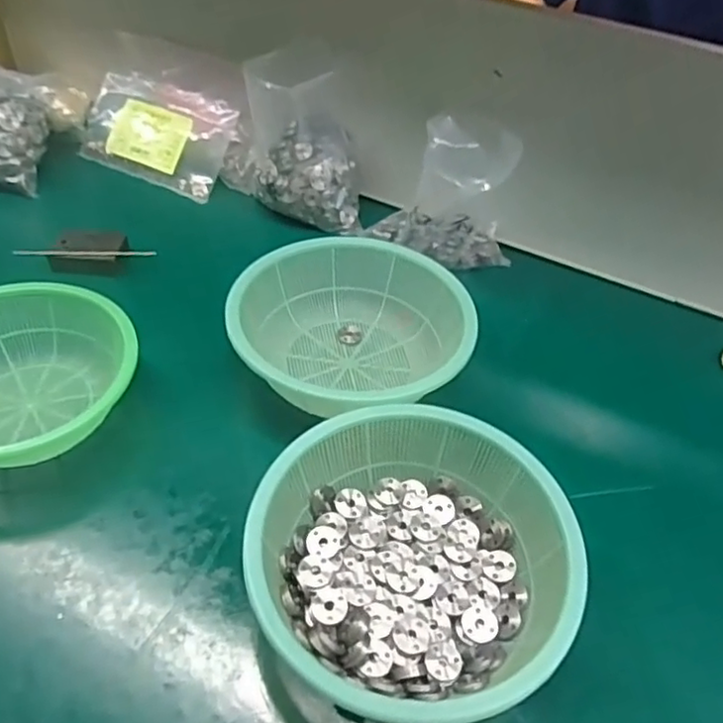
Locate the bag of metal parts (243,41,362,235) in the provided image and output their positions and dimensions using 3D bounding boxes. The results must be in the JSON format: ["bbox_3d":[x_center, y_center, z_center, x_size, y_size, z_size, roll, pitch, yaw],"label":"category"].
[{"bbox_3d":[-0.056,-0.209,0.630,0.114,0.140,0.073,2,46,-3],"label":"bag of metal parts"}]

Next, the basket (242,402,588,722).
[{"bbox_3d":[0.029,0.118,0.382,0.187,0.065,0.189,-16,49,-20],"label":"basket"}]

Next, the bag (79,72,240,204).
[{"bbox_3d":[-0.228,-0.255,0.715,0.177,0.035,0.108,23,93,15],"label":"bag"}]

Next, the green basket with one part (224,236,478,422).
[{"bbox_3d":[-0.009,-0.022,0.511,0.186,0.062,0.172,-7,47,-12],"label":"green basket with one part"}]

